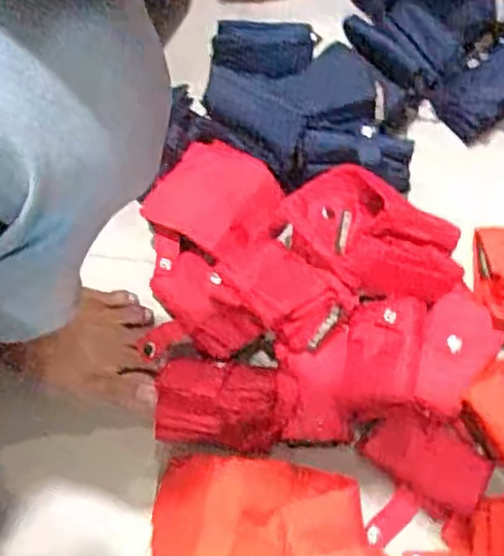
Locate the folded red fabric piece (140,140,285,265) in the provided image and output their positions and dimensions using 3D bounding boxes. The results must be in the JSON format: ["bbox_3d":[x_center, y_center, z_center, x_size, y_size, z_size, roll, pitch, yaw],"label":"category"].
[{"bbox_3d":[-0.029,-0.067,0.631,0.101,0.013,0.089,29,70,12],"label":"folded red fabric piece"}]

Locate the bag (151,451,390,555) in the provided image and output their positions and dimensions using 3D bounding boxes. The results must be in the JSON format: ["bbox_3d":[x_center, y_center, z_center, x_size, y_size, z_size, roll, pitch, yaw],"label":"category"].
[{"bbox_3d":[0.019,0.191,0.554,0.187,0.039,0.110,15,68,6],"label":"bag"}]

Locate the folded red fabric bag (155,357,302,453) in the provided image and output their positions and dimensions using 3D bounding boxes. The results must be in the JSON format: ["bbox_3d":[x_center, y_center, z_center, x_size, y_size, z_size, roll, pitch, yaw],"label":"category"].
[{"bbox_3d":[-0.021,0.094,0.580,0.107,0.049,0.075,12,67,5],"label":"folded red fabric bag"}]

